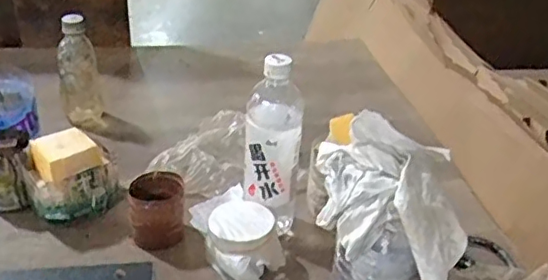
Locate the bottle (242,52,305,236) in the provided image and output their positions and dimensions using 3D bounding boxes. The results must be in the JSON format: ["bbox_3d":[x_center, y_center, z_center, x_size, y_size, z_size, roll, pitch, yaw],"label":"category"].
[{"bbox_3d":[-0.001,0.012,0.669,0.065,0.223,0.062,4,31,-1],"label":"bottle"}]

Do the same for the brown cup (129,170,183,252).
[{"bbox_3d":[-0.138,0.086,0.690,0.066,0.070,0.068,-3,32,-12],"label":"brown cup"}]

